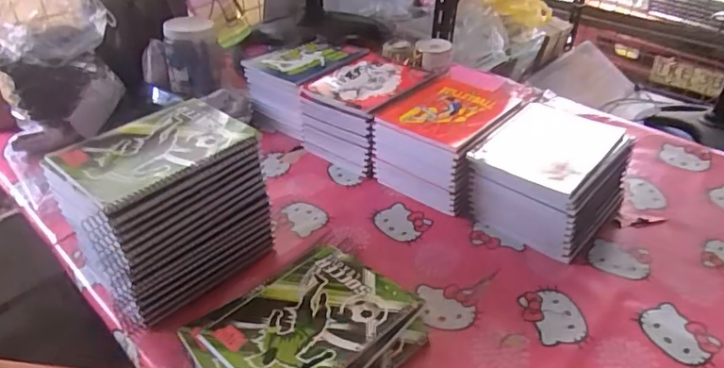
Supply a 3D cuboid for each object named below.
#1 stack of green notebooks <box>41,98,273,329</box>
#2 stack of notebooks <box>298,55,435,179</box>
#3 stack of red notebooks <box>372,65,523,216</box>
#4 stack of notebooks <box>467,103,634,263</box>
[{"bbox_3d":[-0.249,0.036,0.670,0.152,0.189,0.221,25,43,31],"label":"stack of green notebooks"},{"bbox_3d":[0.004,-0.127,0.947,0.174,0.123,0.197,23,42,29],"label":"stack of notebooks"},{"bbox_3d":[0.137,-0.067,0.862,0.170,0.123,0.196,24,43,31],"label":"stack of red notebooks"},{"bbox_3d":[0.270,-0.008,0.768,0.178,0.120,0.171,23,42,30],"label":"stack of notebooks"}]

